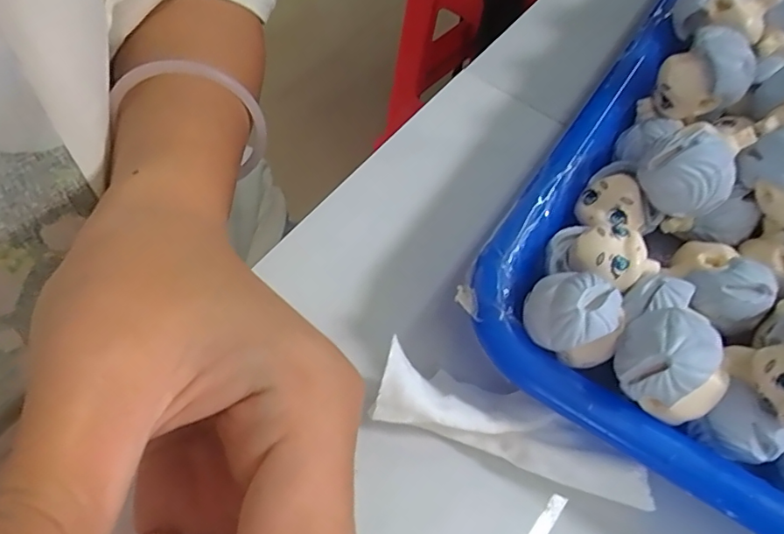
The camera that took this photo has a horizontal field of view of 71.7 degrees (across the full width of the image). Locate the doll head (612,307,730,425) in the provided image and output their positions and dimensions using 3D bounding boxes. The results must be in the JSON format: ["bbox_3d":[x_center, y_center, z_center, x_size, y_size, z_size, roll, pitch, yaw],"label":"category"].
[{"bbox_3d":[0.064,0.023,0.124,0.018,0.019,0.024,-30,66,-15],"label":"doll head"}]

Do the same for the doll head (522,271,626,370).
[{"bbox_3d":[0.046,0.012,0.135,0.024,0.016,0.019,38,68,18],"label":"doll head"}]

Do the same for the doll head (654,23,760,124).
[{"bbox_3d":[0.097,-0.059,0.168,0.025,0.026,0.023,0,62,0],"label":"doll head"}]

